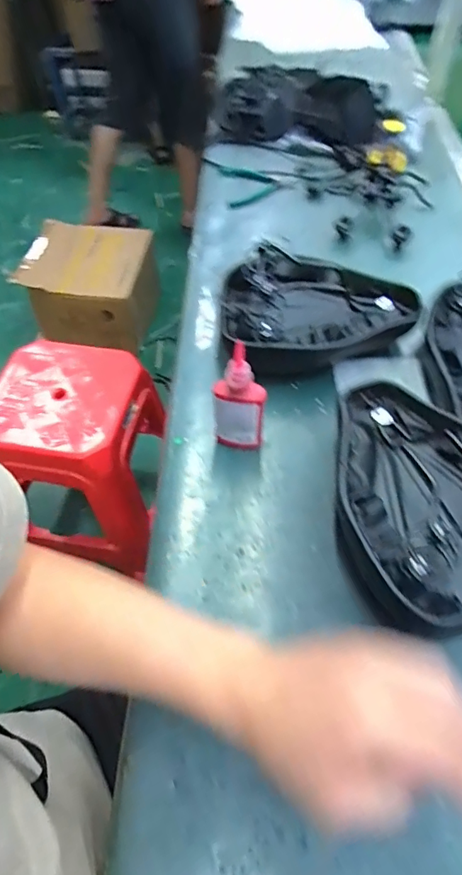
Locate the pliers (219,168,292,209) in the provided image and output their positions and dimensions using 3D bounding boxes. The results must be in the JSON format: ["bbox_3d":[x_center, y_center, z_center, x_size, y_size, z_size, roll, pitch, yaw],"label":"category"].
[{"bbox_3d":[0.052,-0.499,0.957,0.132,0.021,0.169,-6,55,-4],"label":"pliers"}]

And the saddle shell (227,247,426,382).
[{"bbox_3d":[0.120,-0.164,0.646,0.254,0.085,0.159,-2,55,-1],"label":"saddle shell"}]

